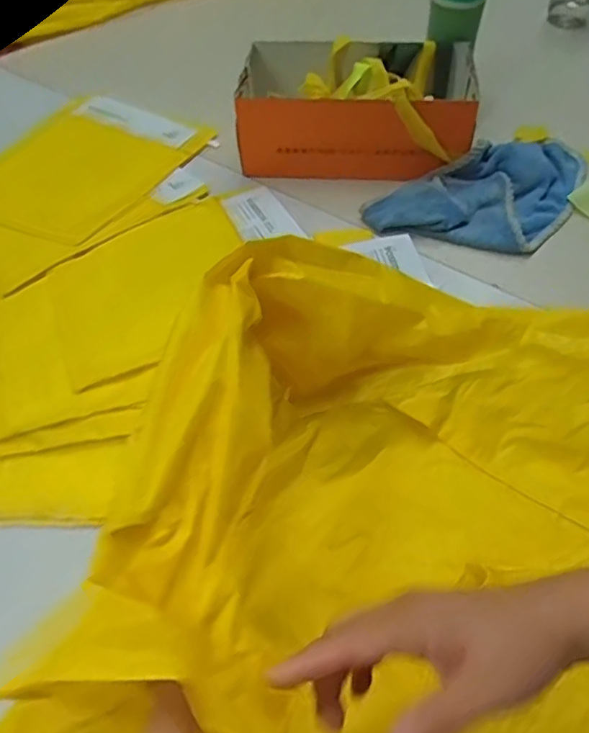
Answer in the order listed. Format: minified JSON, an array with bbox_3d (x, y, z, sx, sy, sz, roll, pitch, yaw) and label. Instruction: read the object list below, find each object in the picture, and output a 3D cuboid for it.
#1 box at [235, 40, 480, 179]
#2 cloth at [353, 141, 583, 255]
[{"bbox_3d":[0.079,-0.340,0.753,0.284,0.101,0.146,6,55,7],"label":"box"},{"bbox_3d":[0.251,-0.203,0.698,0.305,0.041,0.153,-22,64,-12],"label":"cloth"}]

